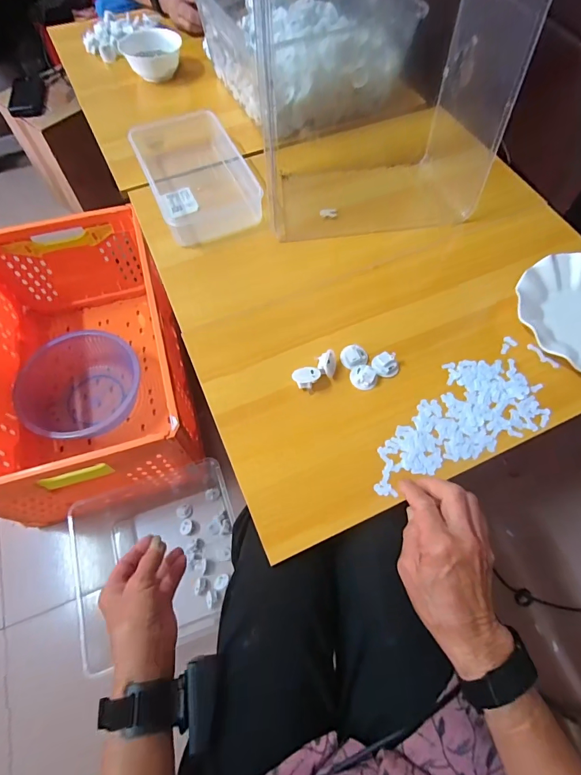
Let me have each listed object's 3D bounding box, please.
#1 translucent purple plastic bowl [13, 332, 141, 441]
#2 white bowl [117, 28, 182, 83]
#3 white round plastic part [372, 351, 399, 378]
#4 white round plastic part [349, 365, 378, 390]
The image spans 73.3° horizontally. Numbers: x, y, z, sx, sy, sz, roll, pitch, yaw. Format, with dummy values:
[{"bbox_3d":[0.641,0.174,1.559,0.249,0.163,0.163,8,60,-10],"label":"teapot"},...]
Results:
[{"bbox_3d":[-0.512,-0.003,0.970,0.284,0.140,0.258,27,66,13],"label":"translucent purple plastic bowl"},{"bbox_3d":[-0.271,-0.655,0.771,0.113,0.062,0.117,0,63,0],"label":"white bowl"},{"bbox_3d":[0.115,-0.027,0.475,0.032,0.021,0.027,12,64,5],"label":"white round plastic part"},{"bbox_3d":[0.088,-0.012,0.471,0.032,0.013,0.028,22,65,10],"label":"white round plastic part"}]

